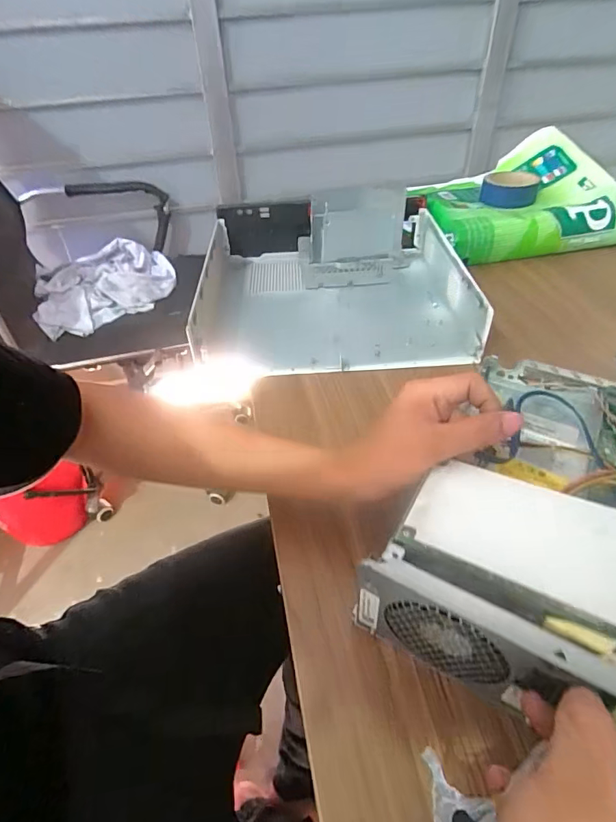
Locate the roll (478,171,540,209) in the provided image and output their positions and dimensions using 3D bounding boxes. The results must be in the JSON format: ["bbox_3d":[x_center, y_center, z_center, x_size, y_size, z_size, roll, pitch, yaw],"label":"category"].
[{"bbox_3d":[0.329,-0.361,0.753,0.080,0.034,0.074,-1,43,1],"label":"roll"}]

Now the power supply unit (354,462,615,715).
[{"bbox_3d":[0.124,0.106,0.285,0.149,0.074,0.109,21,48,24],"label":"power supply unit"}]

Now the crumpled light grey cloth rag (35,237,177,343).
[{"bbox_3d":[-0.480,-0.304,1.110,0.204,0.086,0.385,27,51,28],"label":"crumpled light grey cloth rag"}]

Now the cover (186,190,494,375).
[{"bbox_3d":[0.034,-0.189,0.637,0.342,0.095,0.315,-3,43,0],"label":"cover"}]

